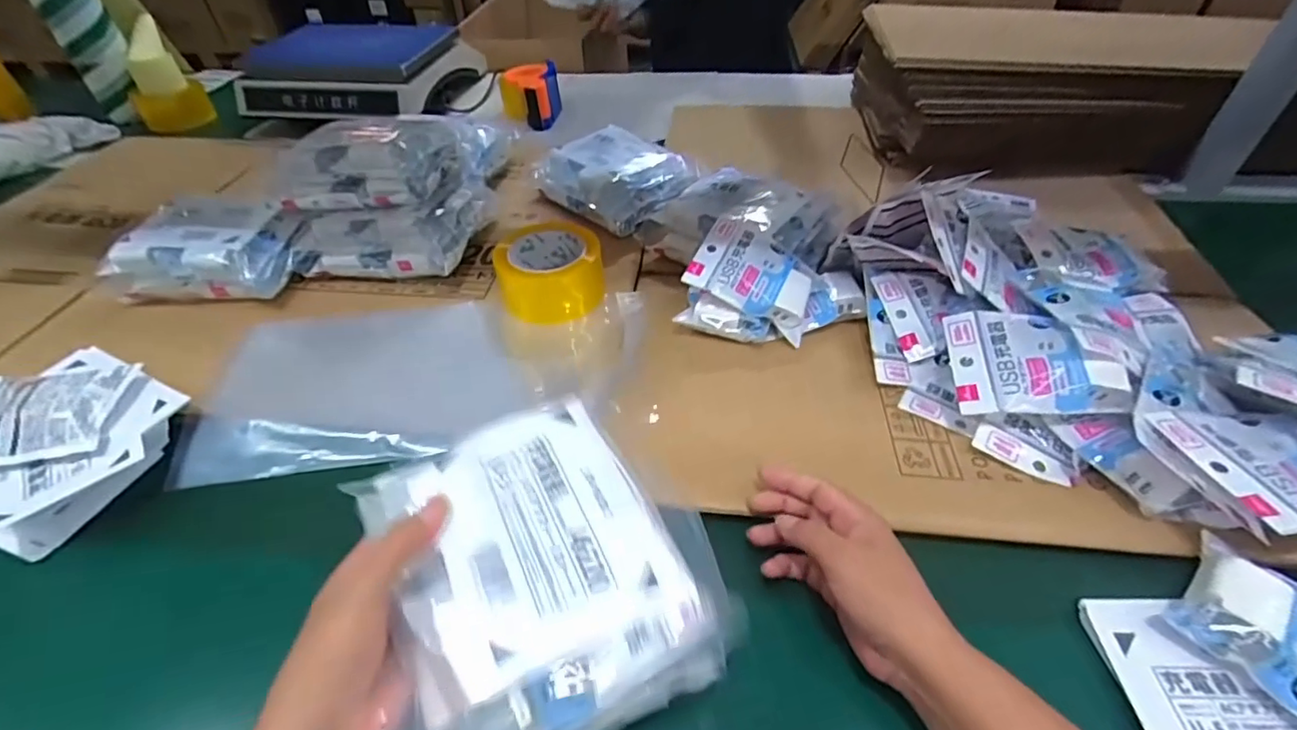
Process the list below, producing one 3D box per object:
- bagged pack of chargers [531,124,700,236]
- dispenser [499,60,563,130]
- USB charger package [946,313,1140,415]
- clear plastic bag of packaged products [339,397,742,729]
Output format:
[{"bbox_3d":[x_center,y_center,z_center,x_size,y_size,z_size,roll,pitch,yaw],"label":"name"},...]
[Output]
[{"bbox_3d":[-0.043,-0.248,0.735,0.166,0.059,0.168,-29,50,-25],"label":"bagged pack of chargers"},{"bbox_3d":[-0.206,-0.475,0.998,0.100,0.087,0.124,-12,44,-9],"label":"dispenser"},{"bbox_3d":[0.309,-0.004,0.459,0.112,0.031,0.095,3,47,5],"label":"USB charger package"},{"bbox_3d":[-0.063,0.114,0.311,0.175,0.057,0.168,-22,50,-17],"label":"clear plastic bag of packaged products"}]

